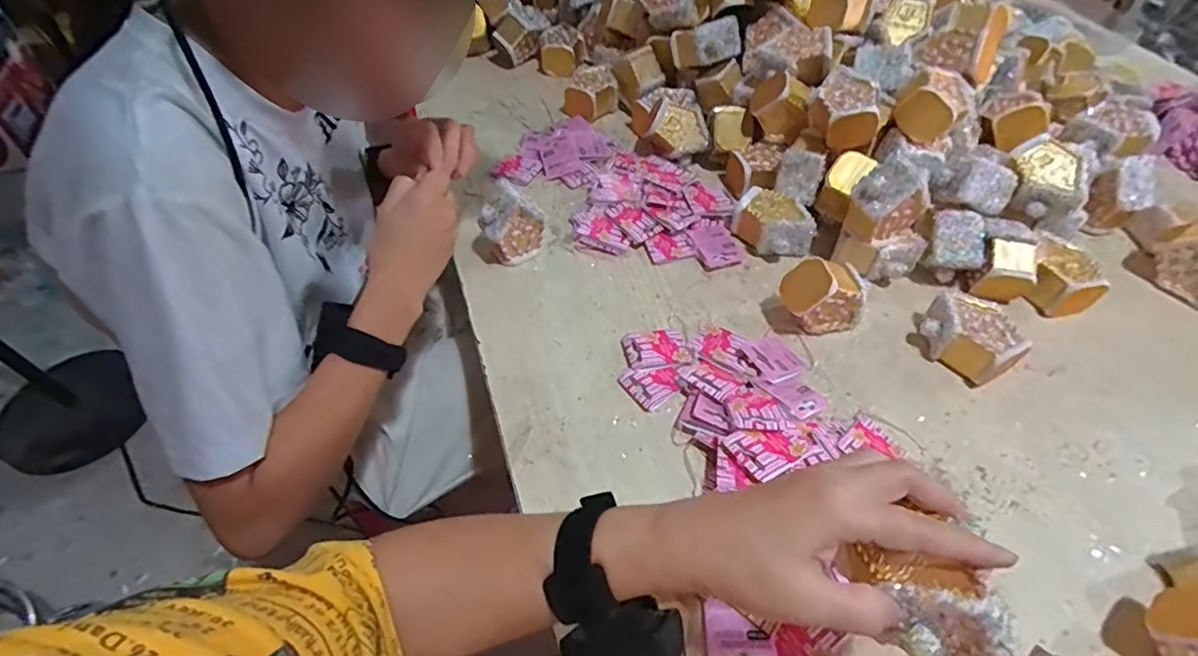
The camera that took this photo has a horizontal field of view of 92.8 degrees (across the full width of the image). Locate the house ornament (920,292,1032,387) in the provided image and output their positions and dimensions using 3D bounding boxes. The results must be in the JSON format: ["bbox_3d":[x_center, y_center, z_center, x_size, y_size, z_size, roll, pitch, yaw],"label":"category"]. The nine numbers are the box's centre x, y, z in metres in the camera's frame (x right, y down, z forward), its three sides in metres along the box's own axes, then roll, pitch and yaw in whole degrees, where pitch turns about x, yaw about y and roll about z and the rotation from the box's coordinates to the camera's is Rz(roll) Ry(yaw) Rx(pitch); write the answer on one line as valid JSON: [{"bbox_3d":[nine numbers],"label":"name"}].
[{"bbox_3d":[0.347,0.009,0.537,0.060,0.048,0.082,-24,55,-18],"label":"house ornament"}]

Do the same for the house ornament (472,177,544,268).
[{"bbox_3d":[-0.099,-0.114,0.610,0.067,0.081,0.049,-27,56,-20],"label":"house ornament"}]

